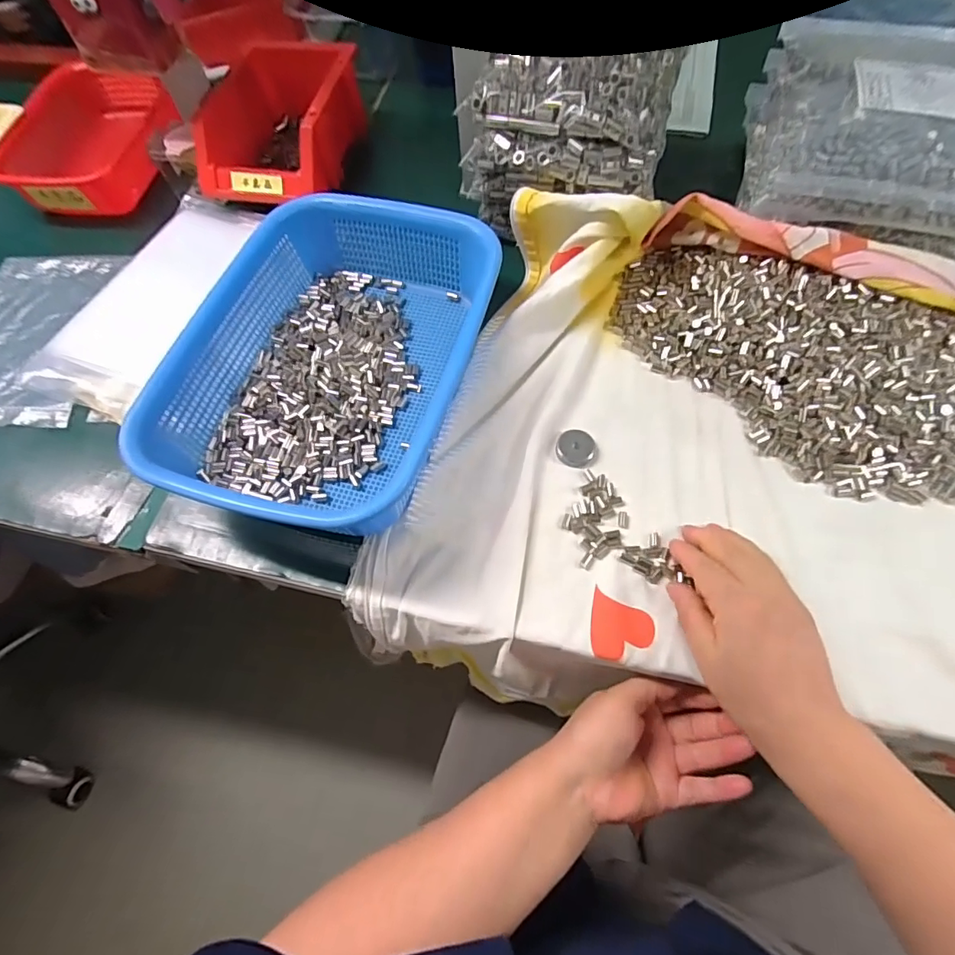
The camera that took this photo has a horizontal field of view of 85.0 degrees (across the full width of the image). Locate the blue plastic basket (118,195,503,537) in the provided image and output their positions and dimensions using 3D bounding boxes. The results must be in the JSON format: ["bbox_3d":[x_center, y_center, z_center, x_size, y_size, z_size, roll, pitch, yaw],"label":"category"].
[{"bbox_3d":[-0.111,-0.095,0.407,0.200,0.064,0.285,18,69,10],"label":"blue plastic basket"}]

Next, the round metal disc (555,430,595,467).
[{"bbox_3d":[0.077,-0.023,0.405,0.029,0.006,0.029,-1,67,2],"label":"round metal disc"}]

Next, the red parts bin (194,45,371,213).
[{"bbox_3d":[-0.197,-0.368,0.552,0.123,0.084,0.194,11,68,7],"label":"red parts bin"}]

